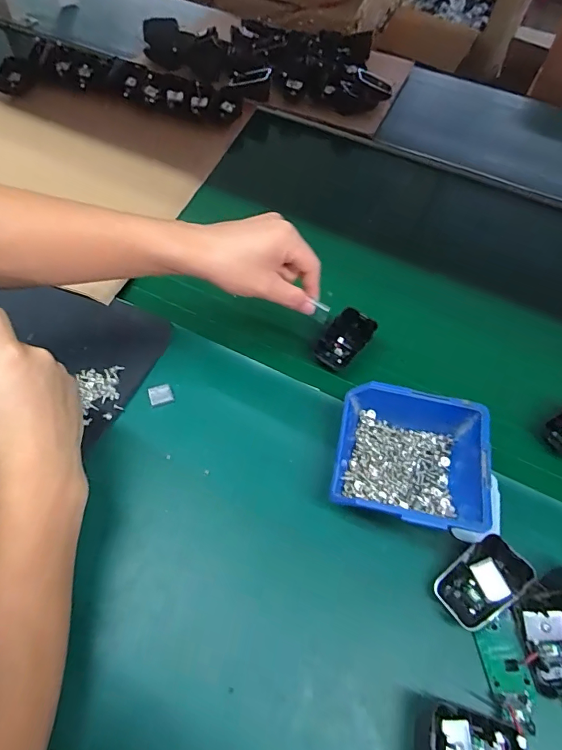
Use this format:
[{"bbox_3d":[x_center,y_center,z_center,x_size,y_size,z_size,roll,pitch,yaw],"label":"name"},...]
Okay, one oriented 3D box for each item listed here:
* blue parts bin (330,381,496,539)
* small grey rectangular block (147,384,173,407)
[{"bbox_3d":[0.111,0.079,0.390,0.124,0.066,0.112,12,57,3],"label":"blue parts bin"},{"bbox_3d":[-0.121,0.019,0.442,0.022,0.004,0.021,-18,60,-15],"label":"small grey rectangular block"}]

